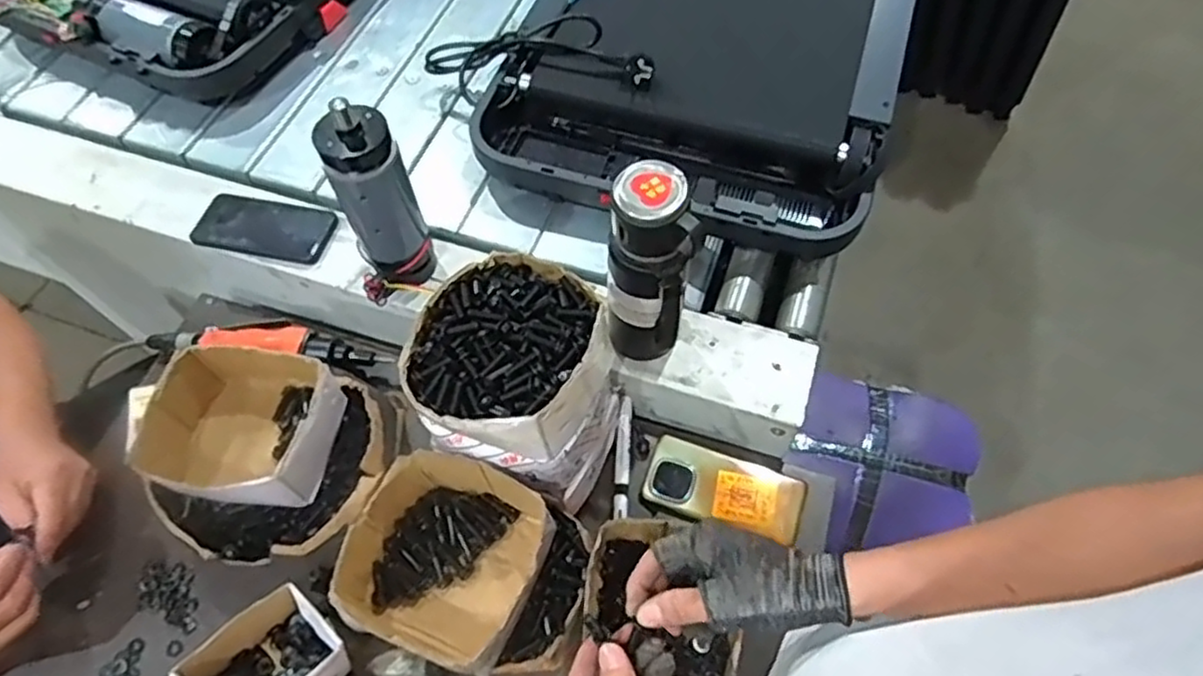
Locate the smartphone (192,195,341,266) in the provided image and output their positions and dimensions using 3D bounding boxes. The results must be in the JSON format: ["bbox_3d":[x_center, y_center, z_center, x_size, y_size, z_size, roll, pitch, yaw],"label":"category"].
[{"bbox_3d":[-0.406,-0.133,0.845,0.163,0.007,0.075,14,68,6],"label":"smartphone"}]

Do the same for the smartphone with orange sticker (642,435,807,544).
[{"bbox_3d":[0.132,0.163,0.747,0.163,0.017,0.078,19,58,8],"label":"smartphone with orange sticker"}]

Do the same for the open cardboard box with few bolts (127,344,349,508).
[{"bbox_3d":[-0.349,0.090,0.692,0.155,0.081,0.135,3,61,3],"label":"open cardboard box with few bolts"}]

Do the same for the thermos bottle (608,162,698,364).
[{"bbox_3d":[0.042,-0.058,0.660,0.072,0.228,0.075,0,61,1],"label":"thermos bottle"}]

